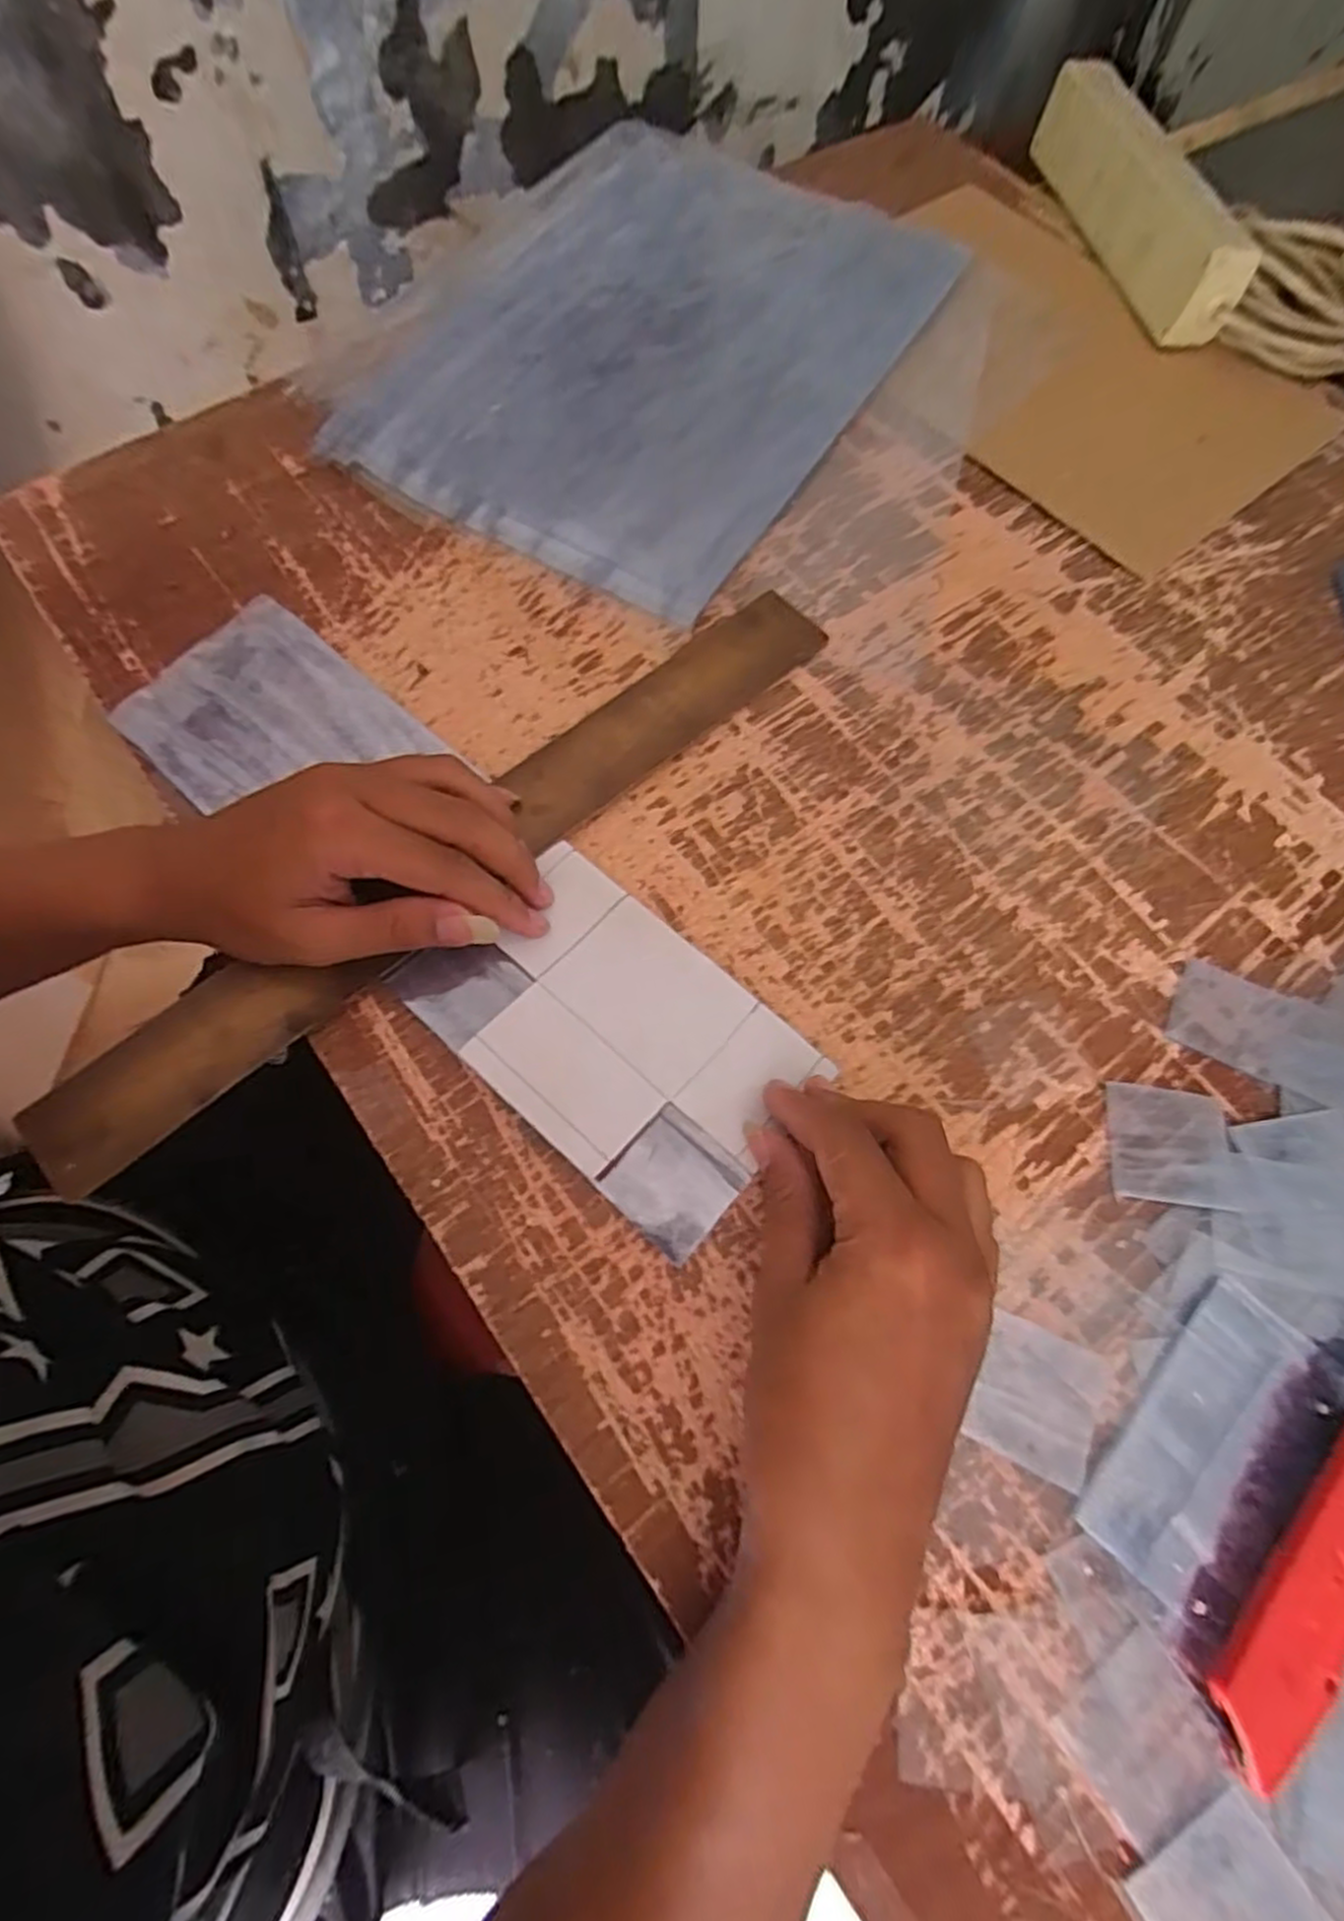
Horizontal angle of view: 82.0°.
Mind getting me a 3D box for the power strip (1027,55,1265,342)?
[{"bbox_3d":[0.317,-0.531,0.535,0.033,0.056,0.262,-14,69,-8],"label":"power strip"}]

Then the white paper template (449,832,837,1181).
[{"bbox_3d":[-0.025,0.029,0.332,0.150,0.006,0.102,40,72,13],"label":"white paper template"}]

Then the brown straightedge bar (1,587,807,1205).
[{"bbox_3d":[-0.092,-0.055,0.366,0.430,0.006,0.048,-40,76,-15],"label":"brown straightedge bar"}]

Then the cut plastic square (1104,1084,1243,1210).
[{"bbox_3d":[0.208,0.078,0.323,0.046,0.004,0.047,6,63,8],"label":"cut plastic square"}]

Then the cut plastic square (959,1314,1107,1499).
[{"bbox_3d":[0.136,0.163,0.287,0.043,0.004,0.046,25,69,8],"label":"cut plastic square"}]

